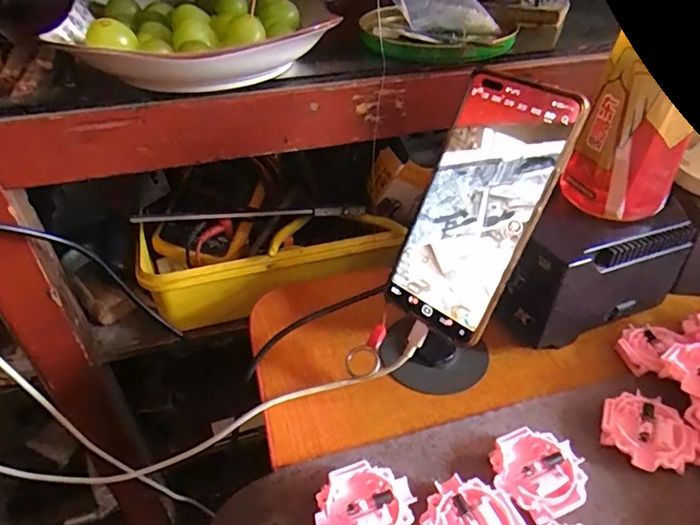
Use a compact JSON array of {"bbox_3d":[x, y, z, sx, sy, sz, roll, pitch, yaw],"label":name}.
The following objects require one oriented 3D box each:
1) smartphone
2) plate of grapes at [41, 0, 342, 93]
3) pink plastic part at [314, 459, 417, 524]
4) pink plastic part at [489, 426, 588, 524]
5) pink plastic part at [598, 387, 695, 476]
[{"bbox_3d":[0.080,-0.032,0.326,0.072,0.163,0.008,33,20,35],"label":"smartphone"},{"bbox_3d":[-0.112,-0.168,0.372,0.182,0.037,0.177,0,39,0],"label":"plate of grapes"},{"bbox_3d":[0.009,0.141,0.290,0.055,0.016,0.051,-13,40,-15],"label":"pink plastic part"},{"bbox_3d":[0.112,0.127,0.308,0.054,0.016,0.051,0,39,0],"label":"pink plastic part"},{"bbox_3d":[0.190,0.110,0.330,0.052,0.014,0.052,-24,44,-26],"label":"pink plastic part"}]

